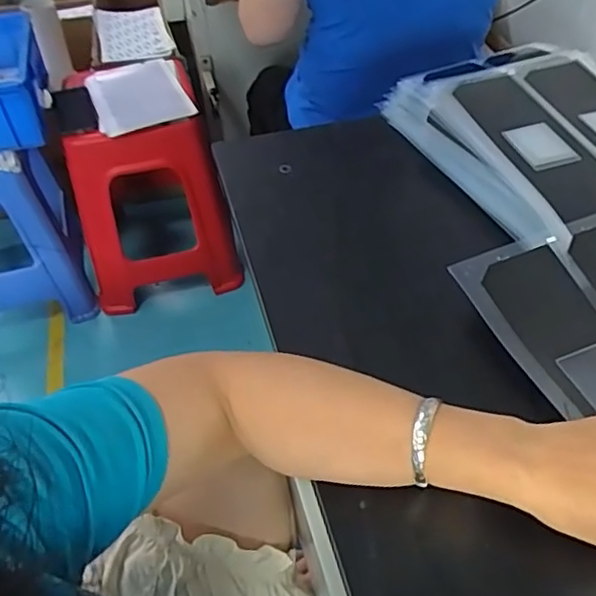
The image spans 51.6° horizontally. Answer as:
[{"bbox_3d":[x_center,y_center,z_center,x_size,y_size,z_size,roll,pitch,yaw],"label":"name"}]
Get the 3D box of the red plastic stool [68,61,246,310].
[{"bbox_3d":[-0.370,-0.279,1.549,0.358,0.472,0.345,-9,50,-6],"label":"red plastic stool"}]

